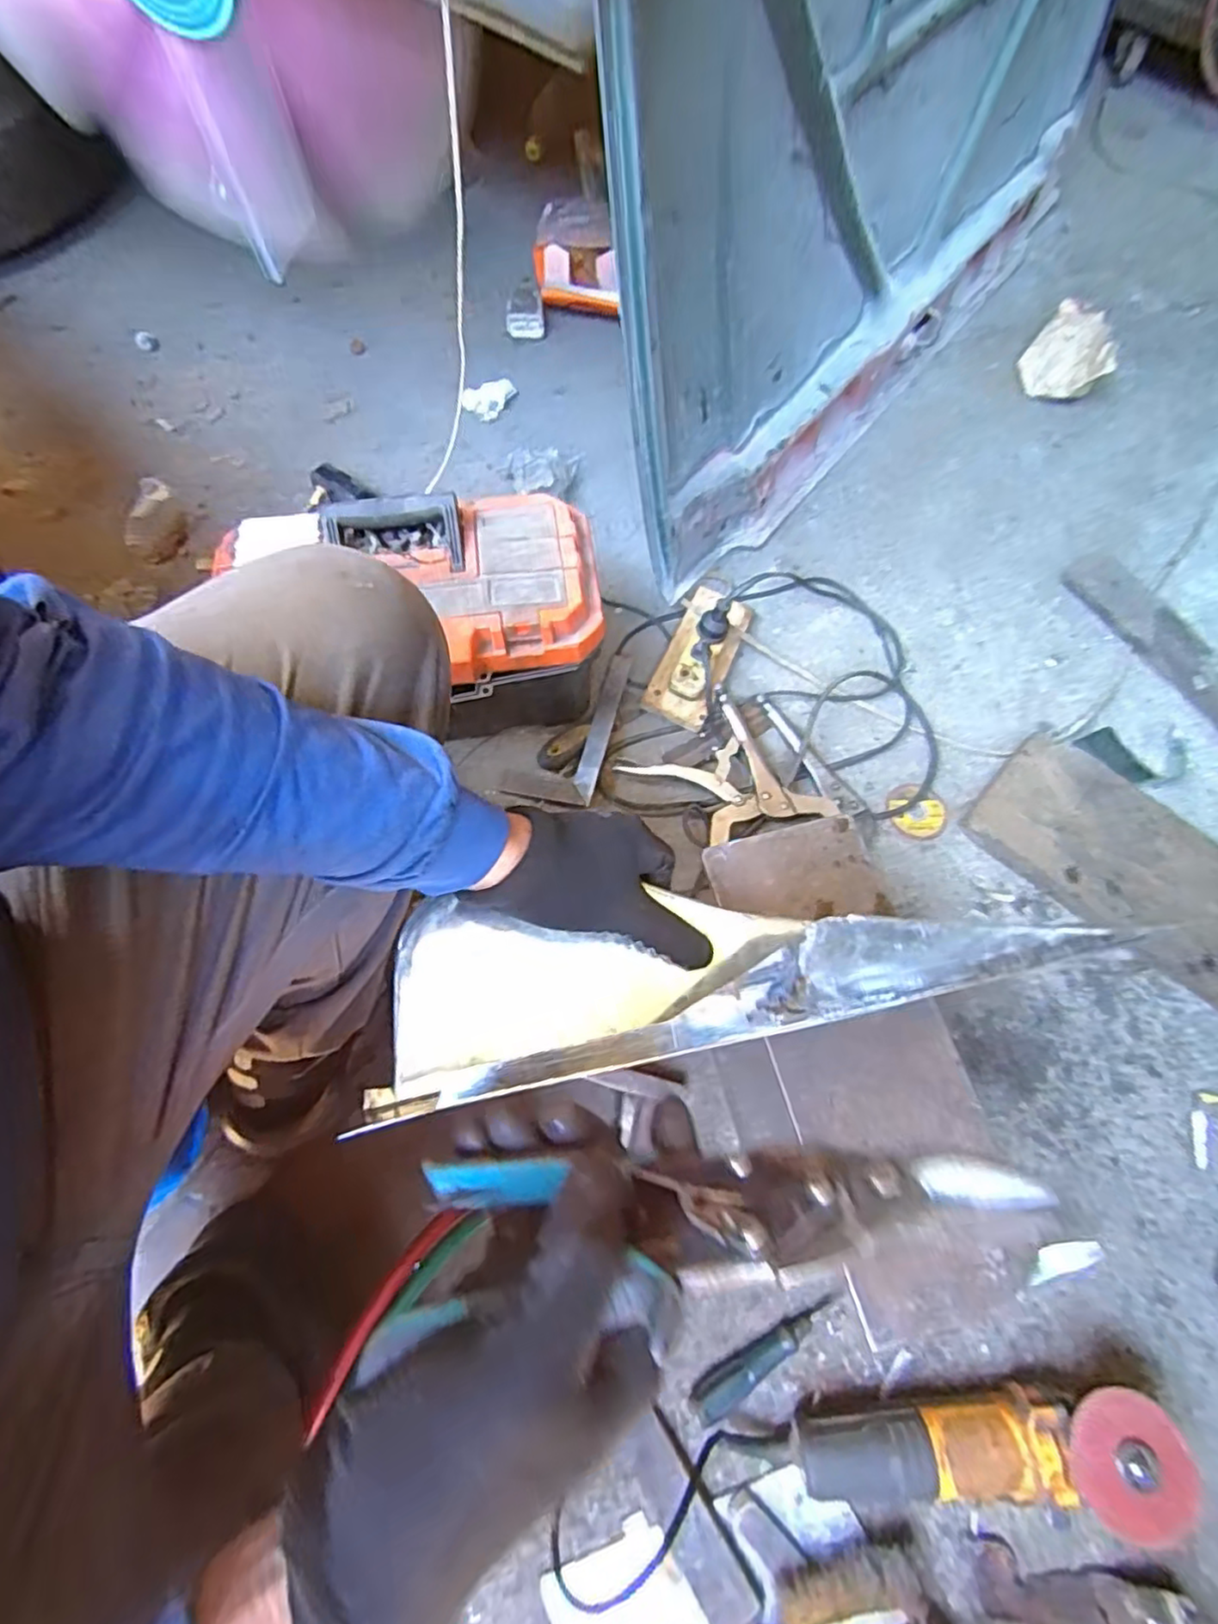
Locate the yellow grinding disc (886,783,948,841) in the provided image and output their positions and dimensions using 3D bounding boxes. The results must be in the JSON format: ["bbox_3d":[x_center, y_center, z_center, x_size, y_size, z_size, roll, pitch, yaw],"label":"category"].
[{"bbox_3d":[0.363,0.000,0.791,0.068,0.008,0.067,1,67,-1],"label":"yellow grinding disc"}]

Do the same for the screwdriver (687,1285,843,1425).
[{"bbox_3d":[0.140,0.467,0.582,0.154,0.025,0.024,-27,71,-12],"label":"screwdriver"}]

